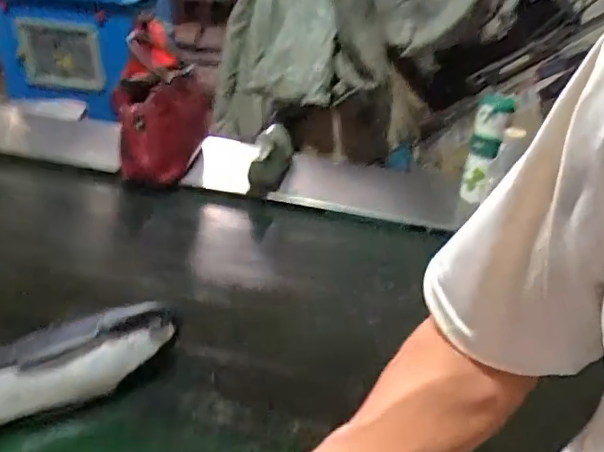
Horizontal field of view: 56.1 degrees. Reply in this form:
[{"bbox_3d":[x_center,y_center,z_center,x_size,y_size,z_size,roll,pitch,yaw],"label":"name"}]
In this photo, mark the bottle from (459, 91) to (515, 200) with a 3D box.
[{"bbox_3d":[0.371,-0.140,1.153,0.066,0.241,0.062,14,34,15],"label":"bottle"}]

